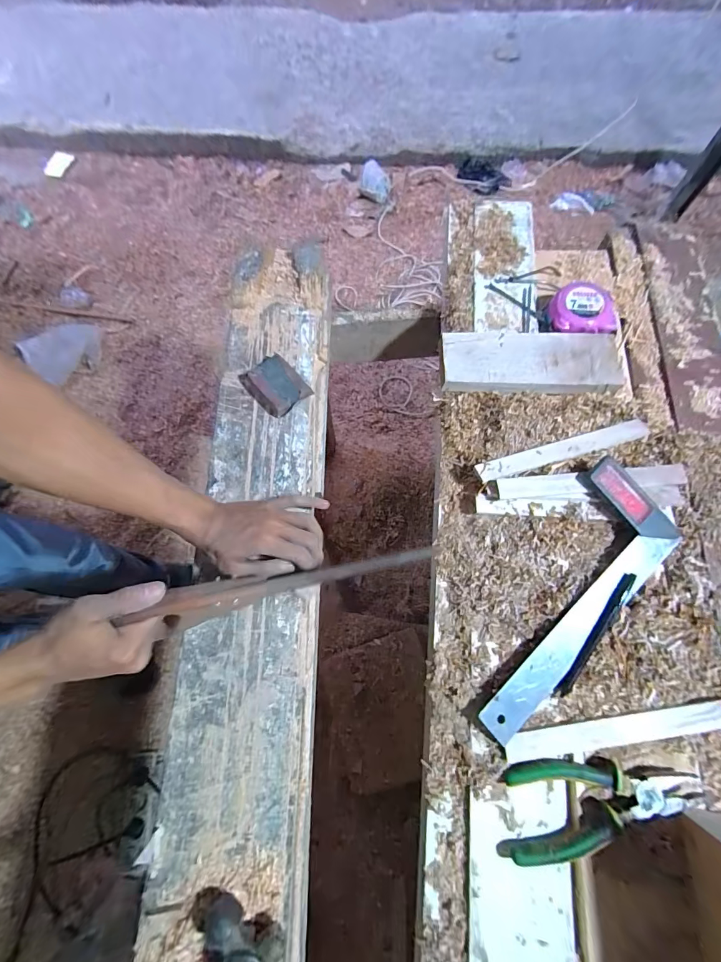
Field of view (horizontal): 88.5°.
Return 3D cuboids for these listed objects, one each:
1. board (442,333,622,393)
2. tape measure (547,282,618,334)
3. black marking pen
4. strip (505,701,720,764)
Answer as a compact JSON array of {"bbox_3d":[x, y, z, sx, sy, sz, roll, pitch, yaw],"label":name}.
[{"bbox_3d":[0.219,-0.156,0.487,0.222,0.028,0.079,-1,71,2],"label":"board"},{"bbox_3d":[0.305,-0.233,0.514,0.079,0.036,0.078,4,71,3],"label":"tape measure"},{"bbox_3d":[0.250,0.160,0.390,0.012,0.016,0.146,36,75,13],"label":"black marking pen"},{"bbox_3d":[0.254,0.246,0.363,0.222,0.004,0.025,-9,68,2],"label":"strip"}]

